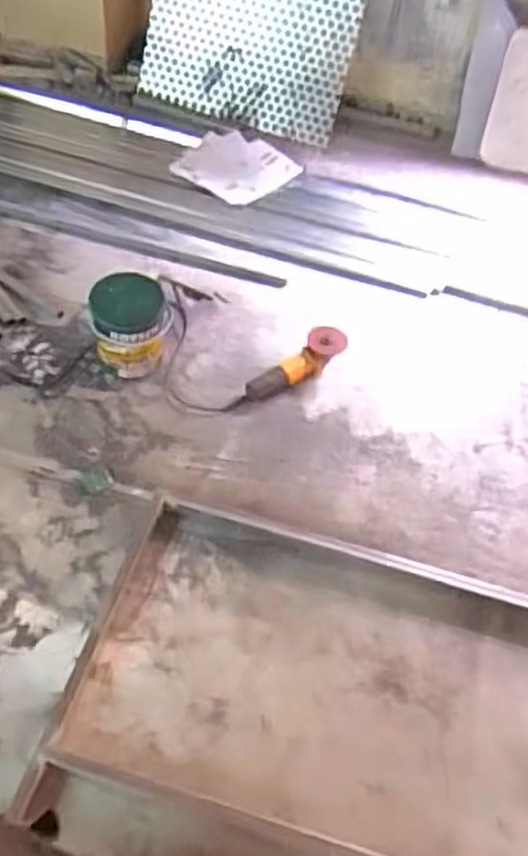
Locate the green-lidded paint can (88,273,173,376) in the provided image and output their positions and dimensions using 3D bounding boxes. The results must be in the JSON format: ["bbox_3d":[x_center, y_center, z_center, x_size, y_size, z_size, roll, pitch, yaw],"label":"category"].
[{"bbox_3d":[-0.317,-0.241,1.734,0.180,0.207,0.164,5,50,-6],"label":"green-lidded paint can"}]

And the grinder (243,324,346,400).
[{"bbox_3d":[0.087,-0.150,1.760,0.282,0.092,0.083,-34,64,-4],"label":"grinder"}]

